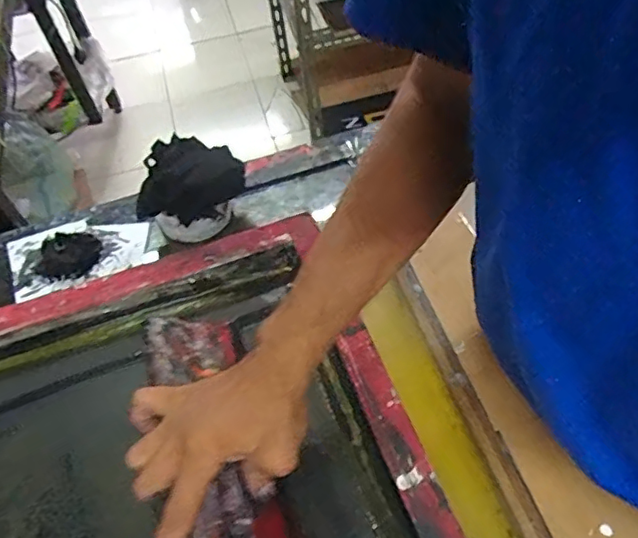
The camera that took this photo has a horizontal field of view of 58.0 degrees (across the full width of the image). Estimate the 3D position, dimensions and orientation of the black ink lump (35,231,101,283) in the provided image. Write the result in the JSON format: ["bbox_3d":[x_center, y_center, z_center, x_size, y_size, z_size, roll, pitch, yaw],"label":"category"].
[{"bbox_3d":[-0.256,-0.015,0.583,0.065,0.022,0.050,-22,57,-13],"label":"black ink lump"}]

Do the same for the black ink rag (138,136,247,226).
[{"bbox_3d":[-0.127,-0.097,0.577,0.102,0.040,0.095,-3,55,2],"label":"black ink rag"}]

